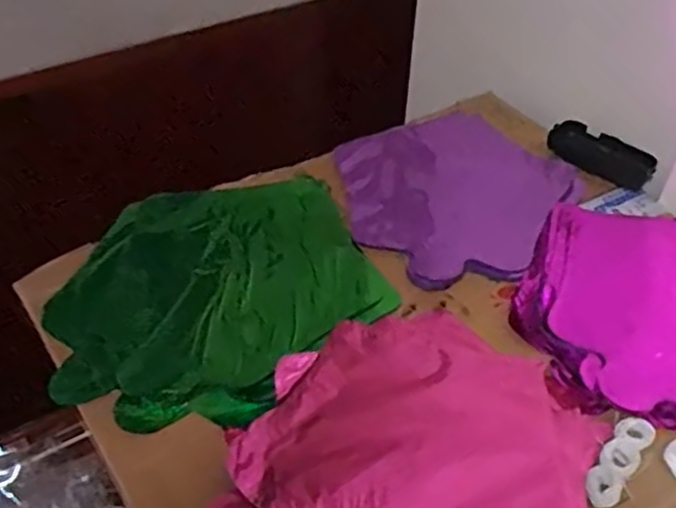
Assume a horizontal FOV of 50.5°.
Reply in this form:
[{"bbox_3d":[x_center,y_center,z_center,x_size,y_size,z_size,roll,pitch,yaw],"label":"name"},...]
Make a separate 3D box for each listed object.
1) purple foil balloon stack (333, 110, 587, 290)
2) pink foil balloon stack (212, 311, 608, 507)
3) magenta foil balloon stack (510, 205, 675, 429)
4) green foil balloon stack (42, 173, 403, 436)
[{"bbox_3d":[0.108,-0.064,0.699,0.216,0.014,0.221,36,54,29],"label":"purple foil balloon stack"},{"bbox_3d":[0.056,0.135,0.500,0.237,0.012,0.232,11,46,9],"label":"pink foil balloon stack"},{"bbox_3d":[0.275,0.042,0.606,0.244,0.028,0.232,3,45,1],"label":"magenta foil balloon stack"},{"bbox_3d":[-0.102,0.032,0.601,0.262,0.023,0.241,-13,47,-14],"label":"green foil balloon stack"}]

